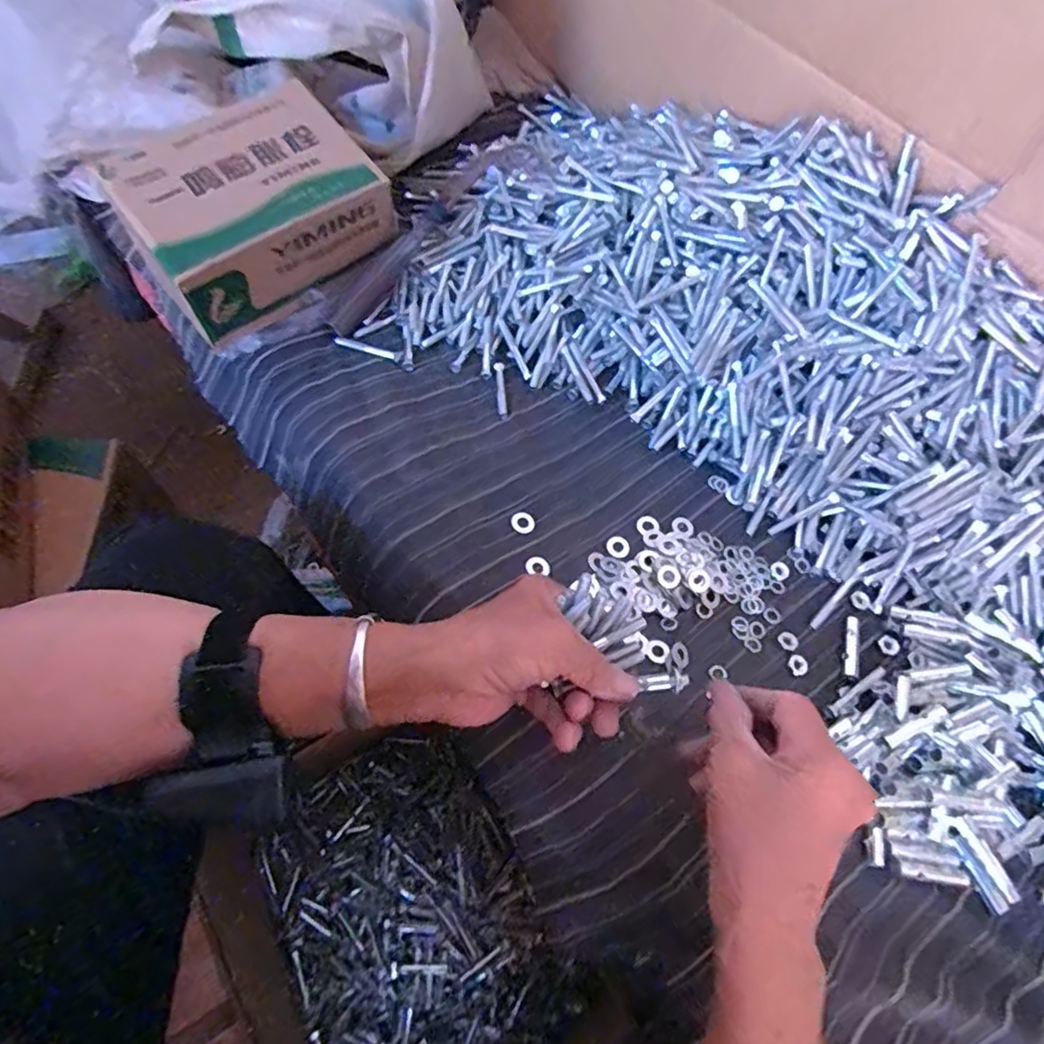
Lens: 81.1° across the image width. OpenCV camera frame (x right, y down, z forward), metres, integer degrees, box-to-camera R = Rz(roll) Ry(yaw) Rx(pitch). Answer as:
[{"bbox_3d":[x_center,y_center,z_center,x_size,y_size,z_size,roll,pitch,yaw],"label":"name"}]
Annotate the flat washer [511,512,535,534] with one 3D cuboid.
[{"bbox_3d":[0.001,0.000,0.440,0.017,0.004,0.017,2,64,-5],"label":"flat washer"}]

